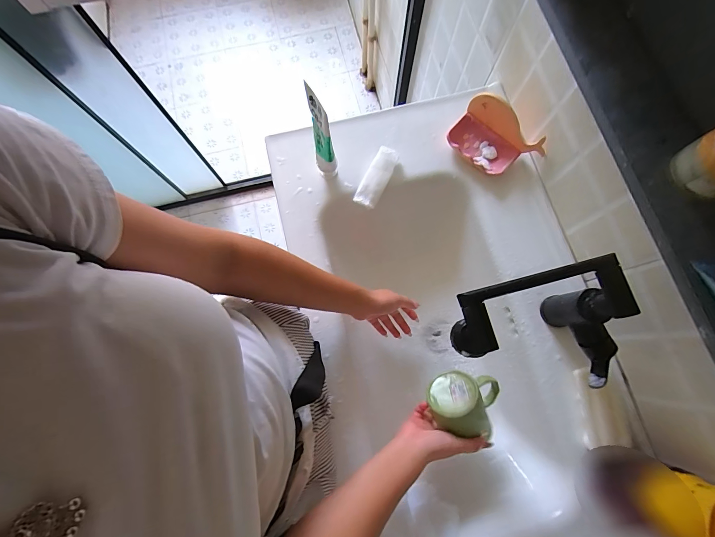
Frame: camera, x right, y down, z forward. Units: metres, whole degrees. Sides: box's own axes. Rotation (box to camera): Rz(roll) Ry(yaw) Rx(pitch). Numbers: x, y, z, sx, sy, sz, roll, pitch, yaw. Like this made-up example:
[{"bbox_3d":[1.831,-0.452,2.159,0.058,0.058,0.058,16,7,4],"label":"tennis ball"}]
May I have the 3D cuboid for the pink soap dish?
[{"bbox_3d":[0.239,-0.224,0.580,0.150,0.069,0.087,42,80,9],"label":"pink soap dish"}]

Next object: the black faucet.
[{"bbox_3d":[0.237,0.096,0.454,0.222,0.170,0.152,-15,77,-3],"label":"black faucet"}]

